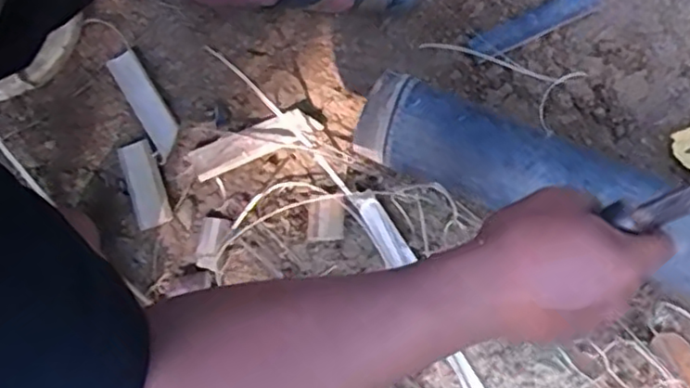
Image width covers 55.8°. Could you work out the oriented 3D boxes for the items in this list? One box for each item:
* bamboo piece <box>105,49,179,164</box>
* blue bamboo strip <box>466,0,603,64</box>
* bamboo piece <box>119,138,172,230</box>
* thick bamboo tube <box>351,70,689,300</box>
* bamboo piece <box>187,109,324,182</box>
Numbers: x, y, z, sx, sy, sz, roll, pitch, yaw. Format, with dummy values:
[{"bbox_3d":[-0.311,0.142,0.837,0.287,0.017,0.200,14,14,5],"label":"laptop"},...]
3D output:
[{"bbox_3d":[-0.227,-0.103,0.743,0.036,0.006,0.140,-30,74,-7],"label":"bamboo piece"},{"bbox_3d":[0.219,-0.197,0.748,0.165,0.012,0.037,-25,73,-6],"label":"blue bamboo strip"},{"bbox_3d":[-0.221,-0.011,0.716,0.034,0.004,0.101,-20,73,-4],"label":"bamboo piece"},{"bbox_3d":[0.228,0.006,0.628,0.455,0.084,0.098,22,74,13],"label":"thick bamboo tube"},{"bbox_3d":[-0.100,-0.057,0.719,0.144,0.020,0.037,-22,73,-5],"label":"bamboo piece"}]

